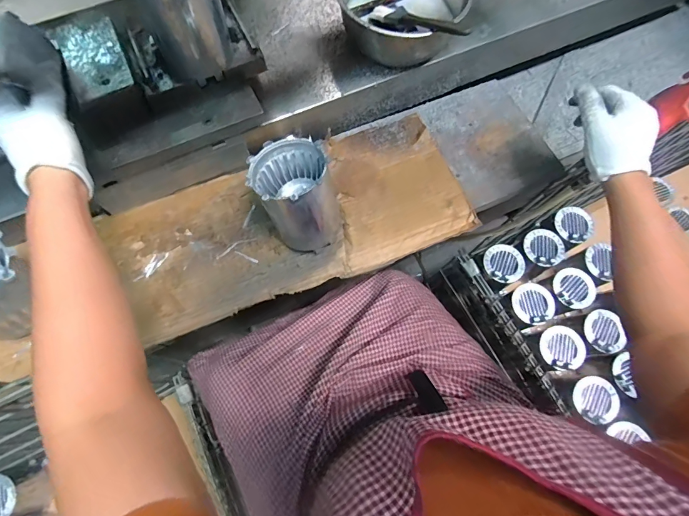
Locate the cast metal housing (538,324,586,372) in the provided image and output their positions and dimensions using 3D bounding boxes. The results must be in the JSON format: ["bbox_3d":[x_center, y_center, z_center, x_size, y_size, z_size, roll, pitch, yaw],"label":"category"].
[{"bbox_3d":[0.437,0.180,0.755,0.081,0.020,0.084,0,71,-1],"label":"cast metal housing"}]

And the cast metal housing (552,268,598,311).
[{"bbox_3d":[0.485,0.064,0.794,0.085,0.021,0.086,0,71,-1],"label":"cast metal housing"}]

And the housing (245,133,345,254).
[{"bbox_3d":[-0.057,-0.079,0.479,0.102,0.121,0.112,0,71,-1],"label":"housing"}]

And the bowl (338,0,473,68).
[{"bbox_3d":[0.084,-0.370,0.549,0.175,0.067,0.181,0,71,-1],"label":"bowl"}]

